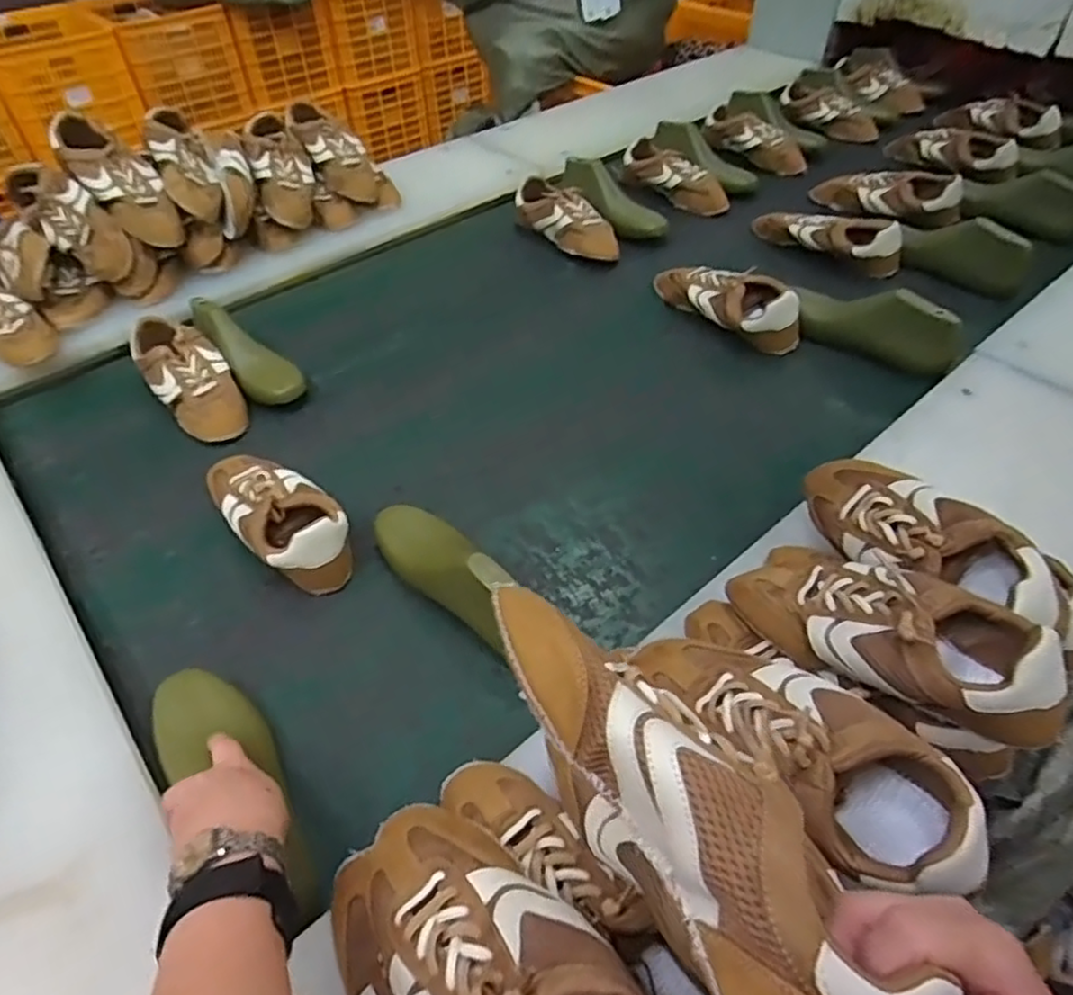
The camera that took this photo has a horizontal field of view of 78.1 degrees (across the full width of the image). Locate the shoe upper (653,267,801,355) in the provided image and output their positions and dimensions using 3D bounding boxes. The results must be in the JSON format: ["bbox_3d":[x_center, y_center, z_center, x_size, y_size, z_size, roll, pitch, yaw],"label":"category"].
[{"bbox_3d":[0.278,-0.295,0.983,0.240,0.070,0.085,29,54,27],"label":"shoe upper"}]

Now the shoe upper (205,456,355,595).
[{"bbox_3d":[-0.279,0.014,0.720,0.099,0.061,0.217,-34,54,-27],"label":"shoe upper"}]

